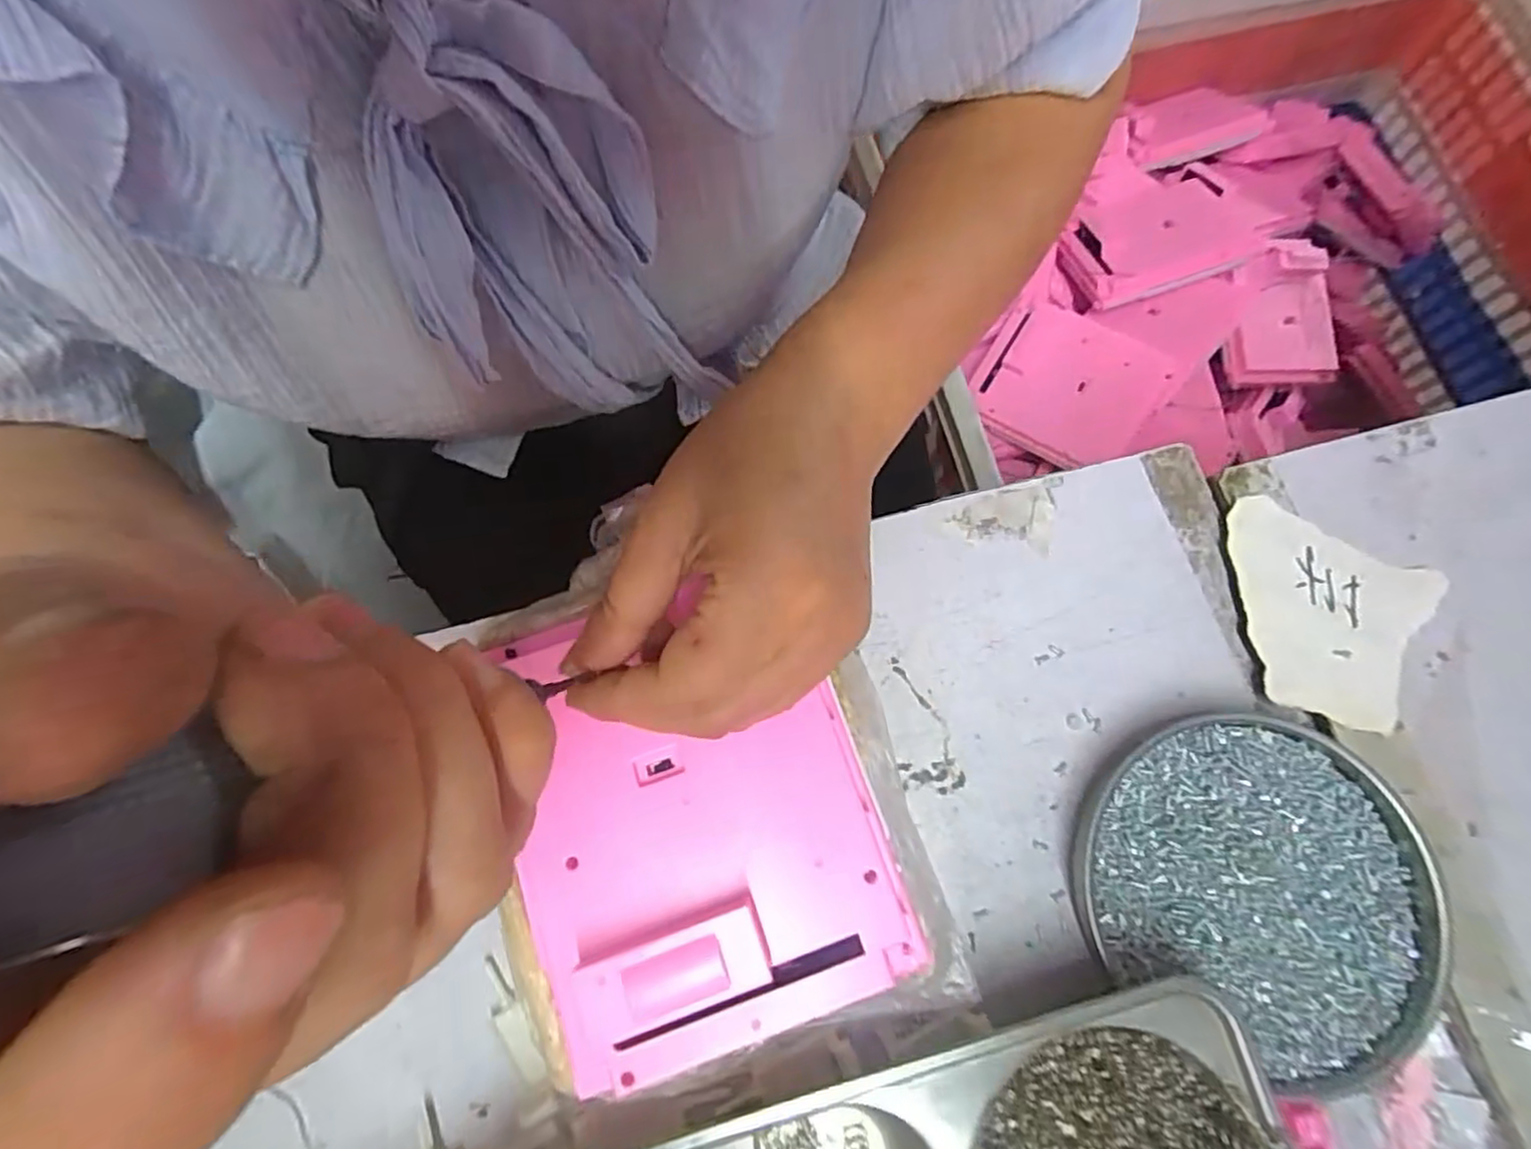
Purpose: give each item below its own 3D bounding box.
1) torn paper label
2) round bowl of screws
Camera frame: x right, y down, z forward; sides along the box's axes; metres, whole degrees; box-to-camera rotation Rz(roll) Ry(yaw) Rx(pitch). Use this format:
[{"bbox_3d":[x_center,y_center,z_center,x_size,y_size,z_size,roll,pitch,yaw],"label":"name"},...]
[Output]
[{"bbox_3d":[0.250,0.019,0.314,0.092,0.007,0.087,25,75,6],"label":"torn paper label"},{"bbox_3d":[0.199,0.123,0.284,0.135,0.020,0.124,0,74,0],"label":"round bowl of screws"}]

